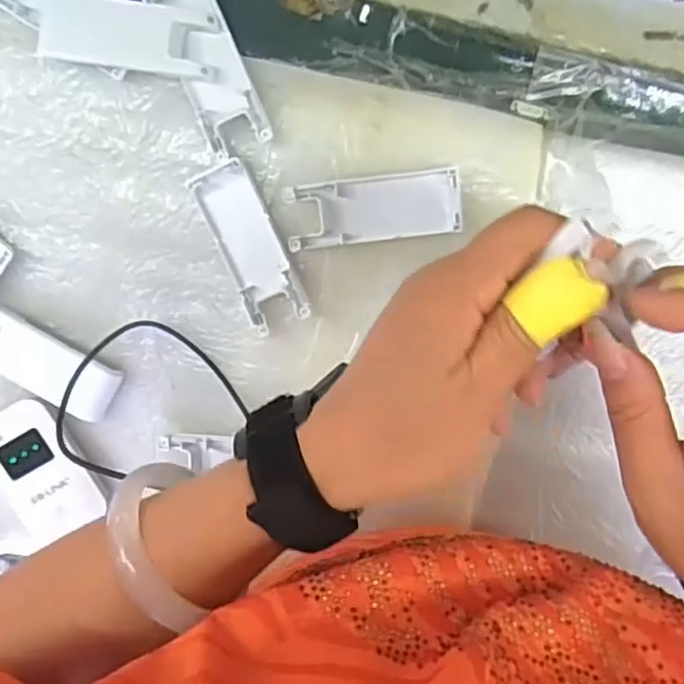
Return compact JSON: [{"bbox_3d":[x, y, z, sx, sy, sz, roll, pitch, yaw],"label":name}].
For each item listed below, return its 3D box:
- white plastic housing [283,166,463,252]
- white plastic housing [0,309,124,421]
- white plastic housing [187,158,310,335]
[{"bbox_3d":[0.020,-0.082,0.414,0.104,0.012,0.039,-6,99,4],"label":"white plastic housing"},{"bbox_3d":[-0.200,0.017,0.447,0.100,0.014,0.041,28,100,-2],"label":"white plastic housing"},{"bbox_3d":[-0.058,-0.060,0.424,0.038,0.016,0.103,-24,98,6],"label":"white plastic housing"}]

